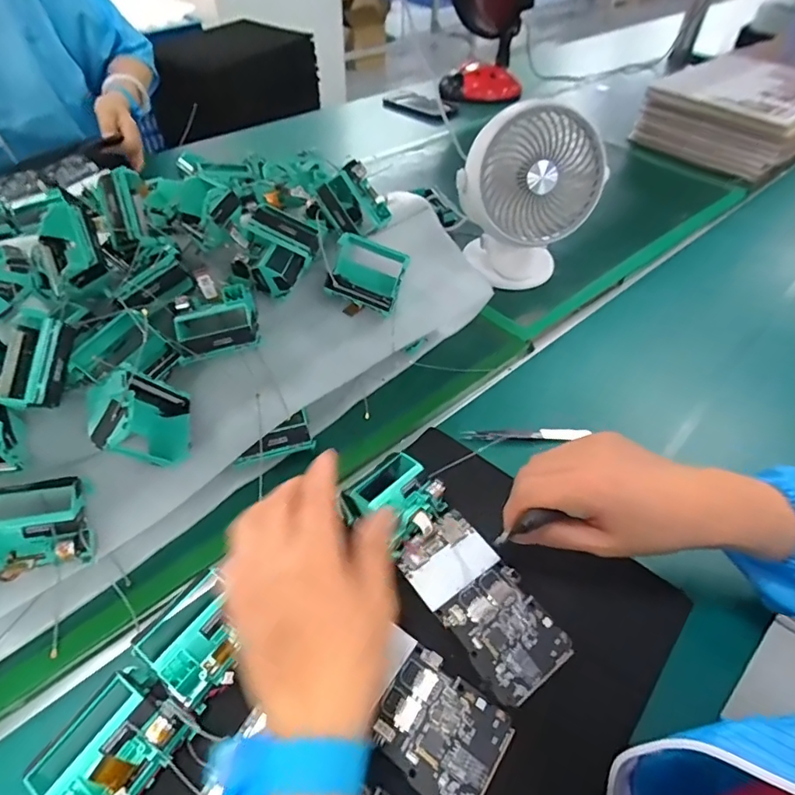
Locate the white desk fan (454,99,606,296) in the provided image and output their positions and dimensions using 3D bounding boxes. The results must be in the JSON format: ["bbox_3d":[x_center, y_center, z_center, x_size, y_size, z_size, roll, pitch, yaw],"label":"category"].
[{"bbox_3d":[0.145,-0.211,0.580,0.145,0.214,0.092,3,46,3],"label":"white desk fan"}]

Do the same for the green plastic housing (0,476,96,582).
[{"bbox_3d":[-0.253,0.088,0.352,0.067,0.040,0.062,-14,69,-19],"label":"green plastic housing"}]

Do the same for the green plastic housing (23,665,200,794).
[{"bbox_3d":[-0.156,0.200,0.284,0.043,0.043,0.070,25,51,22],"label":"green plastic housing"}]

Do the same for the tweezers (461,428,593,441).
[{"bbox_3d":[0.123,0.036,0.486,0.123,0.014,0.011,-4,46,-4],"label":"tweezers"}]

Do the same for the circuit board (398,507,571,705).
[{"bbox_3d":[0.061,0.144,0.366,0.065,0.006,0.126,-29,53,-25],"label":"circuit board"}]

